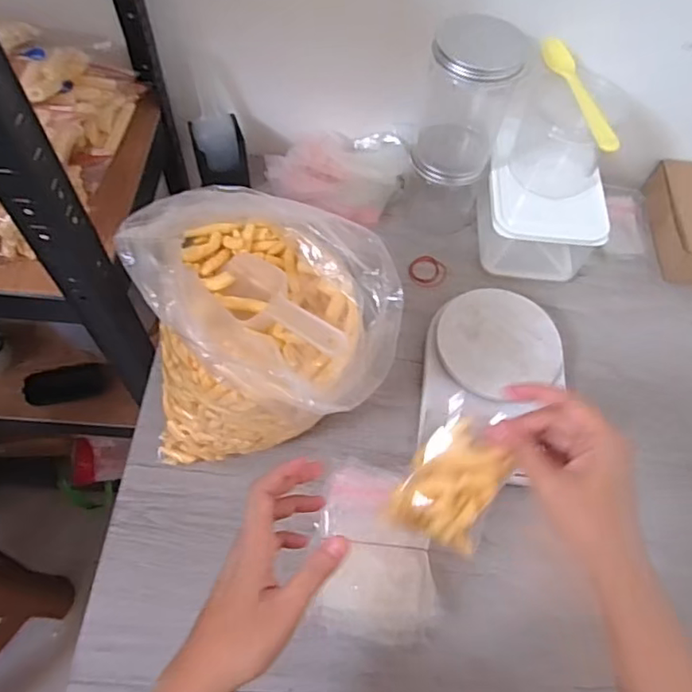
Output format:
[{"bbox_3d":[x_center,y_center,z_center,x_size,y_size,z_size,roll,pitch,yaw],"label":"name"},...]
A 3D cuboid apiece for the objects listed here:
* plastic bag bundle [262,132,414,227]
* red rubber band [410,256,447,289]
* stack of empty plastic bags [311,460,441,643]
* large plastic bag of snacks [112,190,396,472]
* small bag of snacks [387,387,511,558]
[{"bbox_3d":[-0.010,-0.220,0.721,0.169,0.067,0.140,18,62,7],"label":"plastic bag bundle"},{"bbox_3d":[0.100,-0.092,0.699,0.045,0.004,0.045,1,61,-3],"label":"red rubber band"},{"bbox_3d":[0.030,0.185,0.522,0.105,0.012,0.147,4,75,-1],"label":"stack of empty plastic bags"},{"bbox_3d":[-0.062,-0.008,0.485,0.196,0.268,0.173,15,61,5],"label":"large plastic bag of snacks"},{"bbox_3d":[0.074,0.088,0.390,0.061,0.103,0.026,22,16,15],"label":"small bag of snacks"}]

